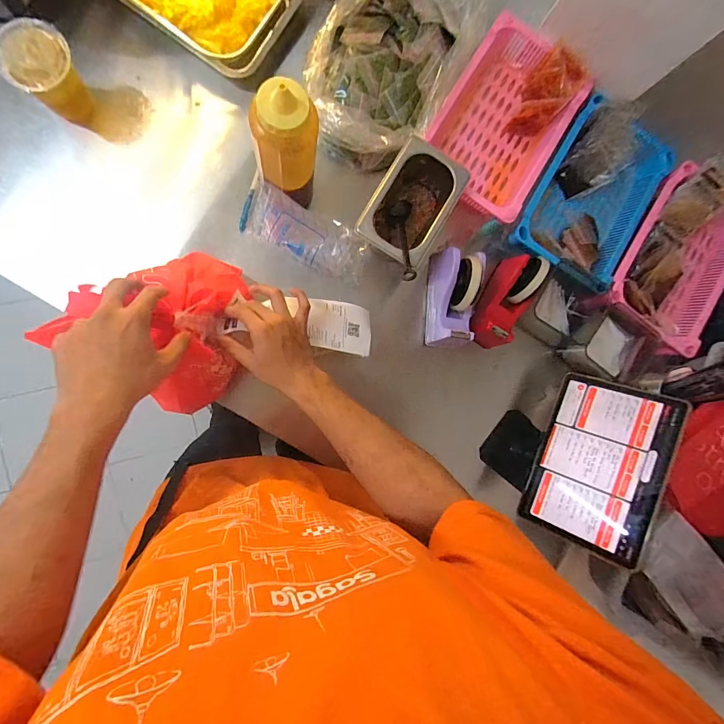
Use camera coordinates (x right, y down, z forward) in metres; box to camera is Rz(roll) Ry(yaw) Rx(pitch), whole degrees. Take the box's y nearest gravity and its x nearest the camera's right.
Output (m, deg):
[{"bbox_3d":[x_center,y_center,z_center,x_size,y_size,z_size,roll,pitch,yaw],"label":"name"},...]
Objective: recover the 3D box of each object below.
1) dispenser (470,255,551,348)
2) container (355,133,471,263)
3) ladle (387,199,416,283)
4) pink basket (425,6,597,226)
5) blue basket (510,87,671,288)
[{"bbox_3d":[0.243,-0.100,0.644,0.057,0.099,0.145,25,86,-8],"label":"dispenser"},{"bbox_3d":[0.069,-0.235,0.610,0.106,0.095,0.167,32,85,-8],"label":"container"},{"bbox_3d":[0.064,-0.179,0.594,0.039,0.052,0.169,4,52,-9],"label":"ladle"},{"bbox_3d":[0.234,-0.393,0.632,0.194,0.085,0.287,32,85,-8],"label":"pink basket"},{"bbox_3d":[0.394,-0.269,0.668,0.195,0.084,0.265,30,85,-8],"label":"blue basket"}]

